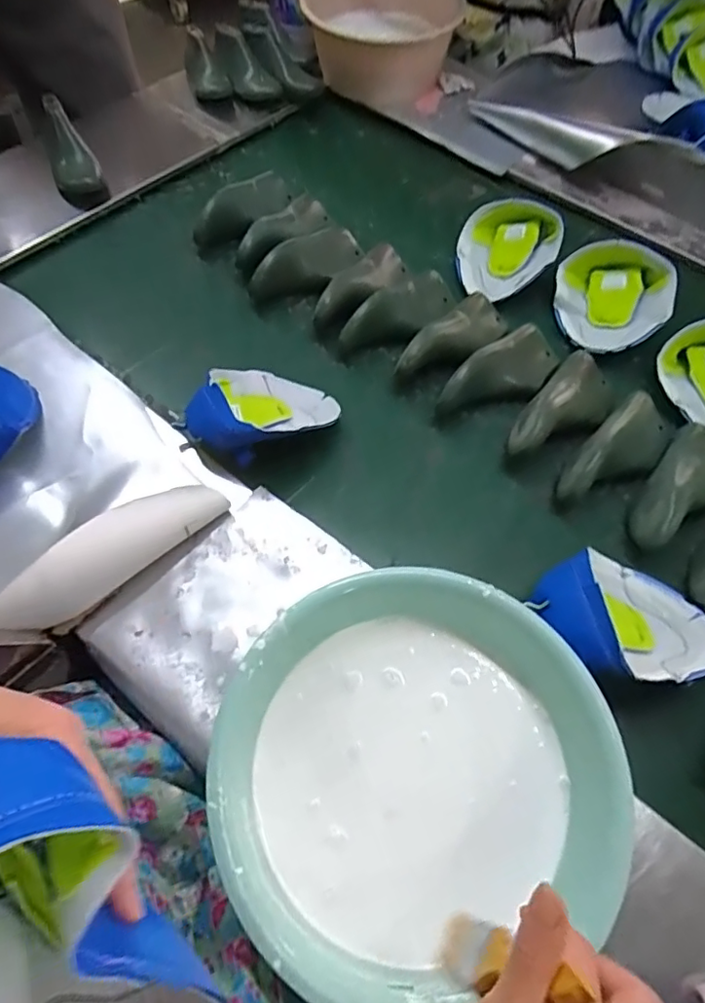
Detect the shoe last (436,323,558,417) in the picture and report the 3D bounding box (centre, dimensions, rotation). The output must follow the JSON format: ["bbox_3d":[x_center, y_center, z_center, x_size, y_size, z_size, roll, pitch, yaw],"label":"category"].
[{"bbox_3d":[0.203,-0.171,0.766,0.208,0.067,0.084,-38,70,-17],"label":"shoe last"}]

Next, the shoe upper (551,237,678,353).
[{"bbox_3d":[0.384,-0.299,0.850,0.150,0.071,0.193,10,64,5],"label":"shoe upper"}]

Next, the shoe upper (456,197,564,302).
[{"bbox_3d":[0.252,-0.394,0.899,0.180,0.066,0.180,0,64,0],"label":"shoe upper"}]

